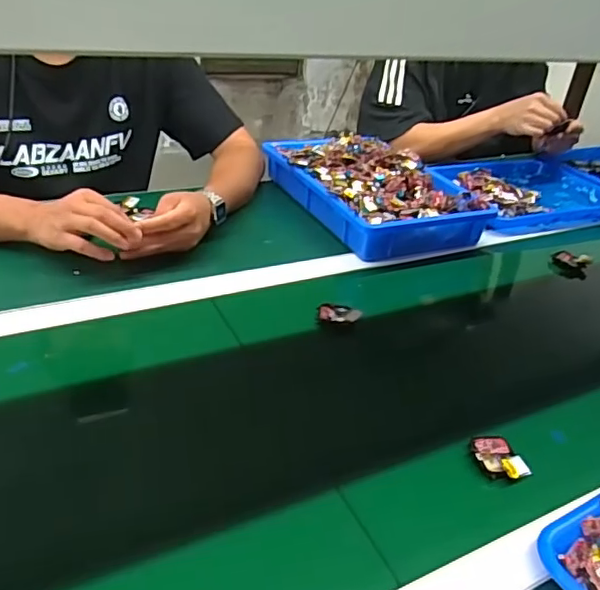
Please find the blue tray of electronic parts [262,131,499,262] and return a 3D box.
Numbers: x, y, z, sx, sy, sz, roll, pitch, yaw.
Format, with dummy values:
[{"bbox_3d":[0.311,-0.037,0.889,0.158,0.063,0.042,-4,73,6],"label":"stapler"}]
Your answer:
[{"bbox_3d":[0.117,-0.185,0.968,0.245,0.088,0.349,-9,35,-28],"label":"blue tray of electronic parts"}]

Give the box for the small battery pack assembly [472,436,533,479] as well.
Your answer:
[{"bbox_3d":[0.182,0.149,0.522,0.037,0.012,0.050,-2,32,-18],"label":"small battery pack assembly"}]

